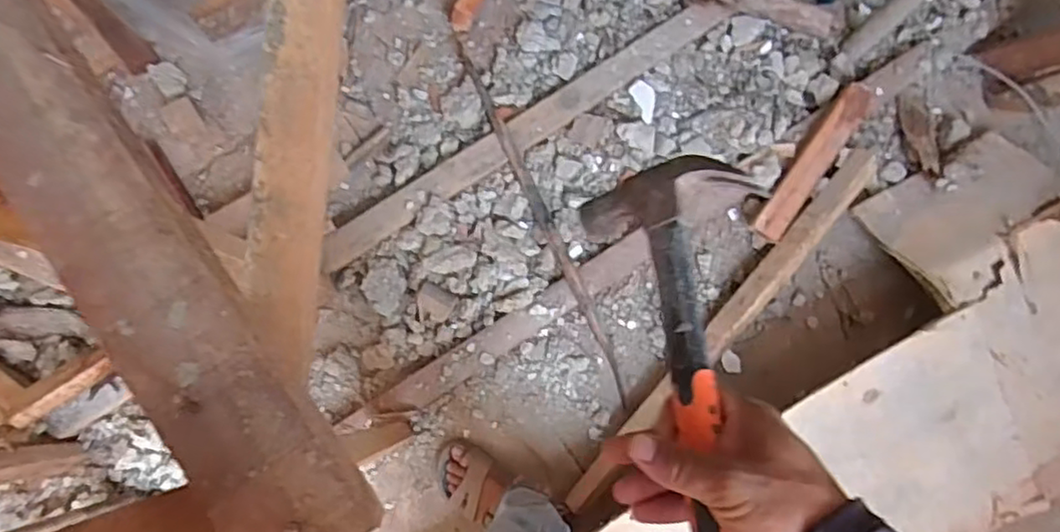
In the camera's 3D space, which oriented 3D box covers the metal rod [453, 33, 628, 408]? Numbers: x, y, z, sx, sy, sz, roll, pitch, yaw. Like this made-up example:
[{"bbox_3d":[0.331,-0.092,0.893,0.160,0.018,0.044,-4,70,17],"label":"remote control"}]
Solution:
[{"bbox_3d":[0.013,-0.106,1.198,0.024,0.025,0.752,-24,83,-5],"label":"metal rod"}]

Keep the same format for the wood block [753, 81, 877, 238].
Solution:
[{"bbox_3d":[0.521,-0.194,1.223,0.062,0.048,0.348,38,82,4],"label":"wood block"}]

